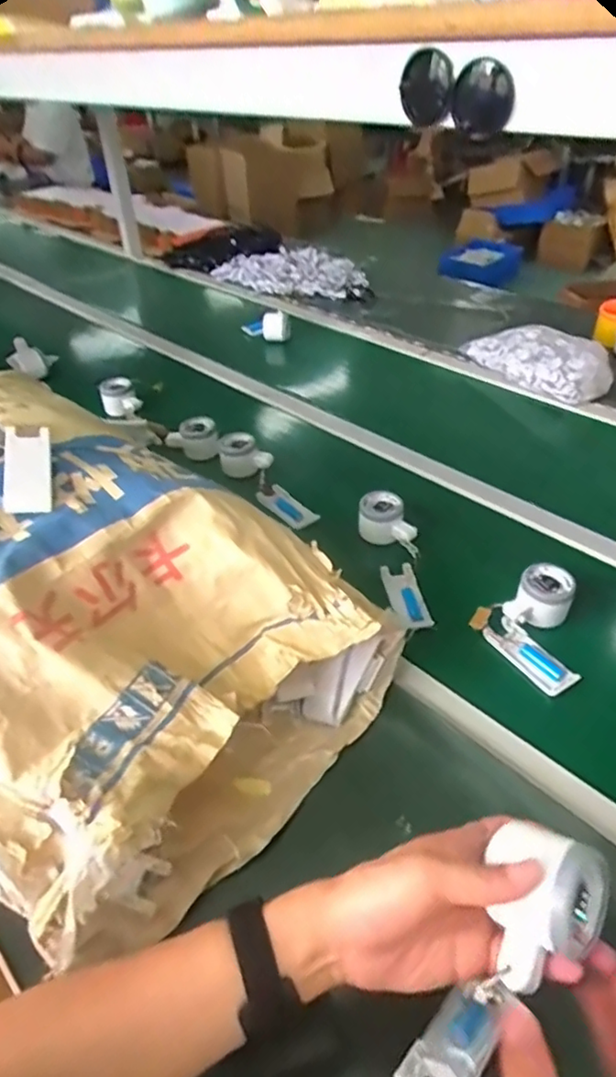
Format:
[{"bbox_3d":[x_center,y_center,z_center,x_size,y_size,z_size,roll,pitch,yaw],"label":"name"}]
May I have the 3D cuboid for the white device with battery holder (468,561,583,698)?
[{"bbox_3d":[0.267,0.096,0.683,0.119,0.050,0.120,-27,46,-26],"label":"white device with battery holder"}]

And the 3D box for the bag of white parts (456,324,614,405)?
[{"bbox_3d":[0.437,-0.351,1.179,0.164,0.065,0.305,-27,46,-26],"label":"bag of white parts"}]

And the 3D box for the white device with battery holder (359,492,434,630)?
[{"bbox_3d":[0.117,0.023,0.776,0.062,0.051,0.217,-9,41,-7],"label":"white device with battery holder"}]

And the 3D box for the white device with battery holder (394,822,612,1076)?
[{"bbox_3d":[0.111,0.245,0.359,0.066,0.166,0.063,34,17,35],"label":"white device with battery holder"}]

